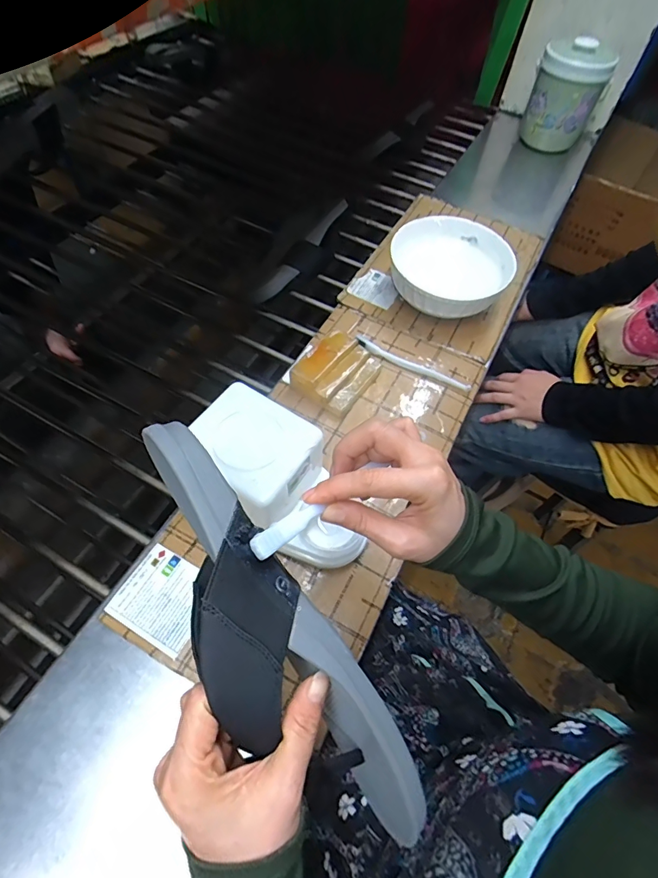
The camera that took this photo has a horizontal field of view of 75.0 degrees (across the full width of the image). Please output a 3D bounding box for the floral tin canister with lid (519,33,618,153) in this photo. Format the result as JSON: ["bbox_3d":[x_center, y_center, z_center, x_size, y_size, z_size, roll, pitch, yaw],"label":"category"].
[{"bbox_3d":[0.489,-0.711,0.896,0.135,0.172,0.116,21,60,11],"label":"floral tin canister with lid"}]

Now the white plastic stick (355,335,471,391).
[{"bbox_3d":[0.109,-0.100,0.575,0.165,0.012,0.021,28,62,14],"label":"white plastic stick"}]

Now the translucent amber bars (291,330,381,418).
[{"bbox_3d":[0.011,-0.086,0.549,0.082,0.044,0.105,33,63,14],"label":"translucent amber bars"}]

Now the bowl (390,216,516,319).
[{"bbox_3d":[0.175,-0.242,0.639,0.173,0.069,0.185,24,62,9],"label":"bowl"}]

